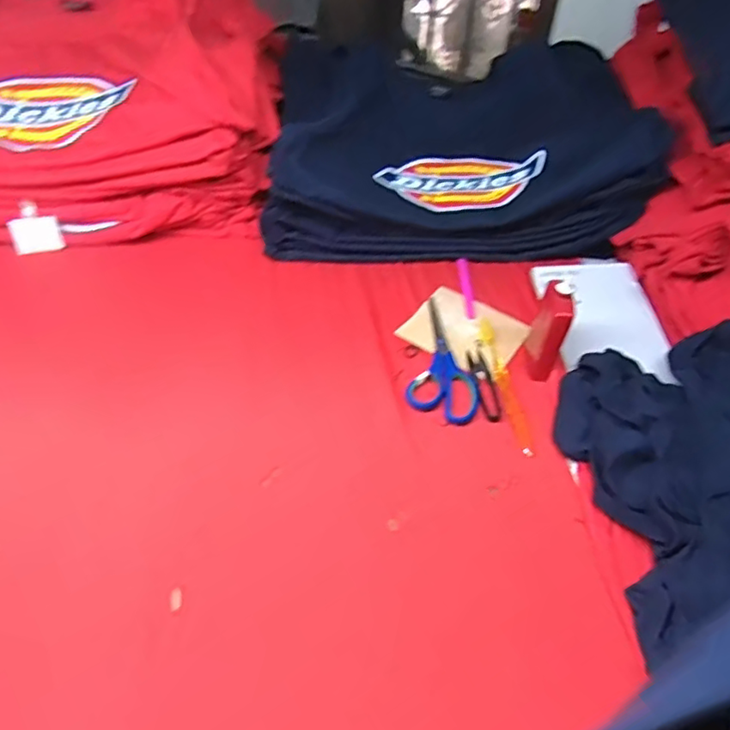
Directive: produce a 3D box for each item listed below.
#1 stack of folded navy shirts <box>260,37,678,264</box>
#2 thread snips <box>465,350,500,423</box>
[{"bbox_3d":[0.109,-0.308,0.849,0.486,0.166,0.351,-1,45,-4],"label":"stack of folded navy shirts"},{"bbox_3d":[0.127,0.018,0.645,0.022,0.004,0.095,0,45,-3],"label":"thread snips"}]

